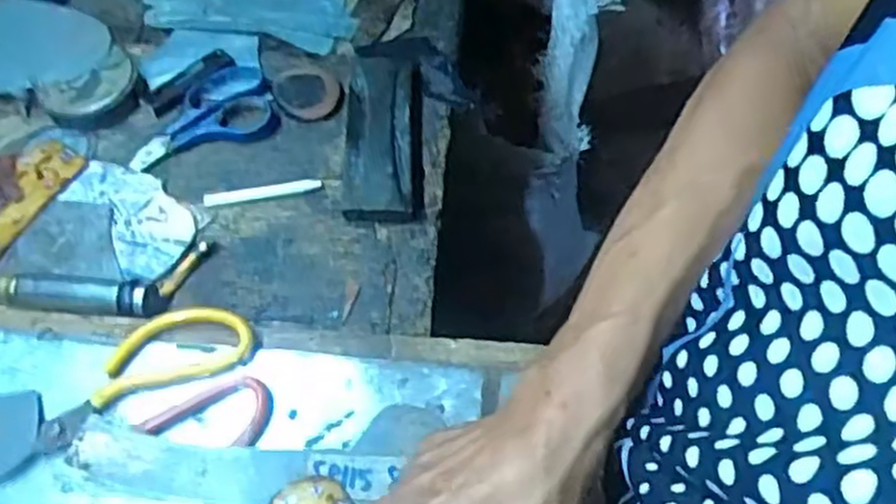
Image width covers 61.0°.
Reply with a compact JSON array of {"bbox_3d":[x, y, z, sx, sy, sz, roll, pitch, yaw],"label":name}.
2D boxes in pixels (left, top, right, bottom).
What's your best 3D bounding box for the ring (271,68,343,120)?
[{"bbox_3d":[-0.114,-0.130,0.619,0.054,0.009,0.055,-1,57,1],"label":"ring"}]

